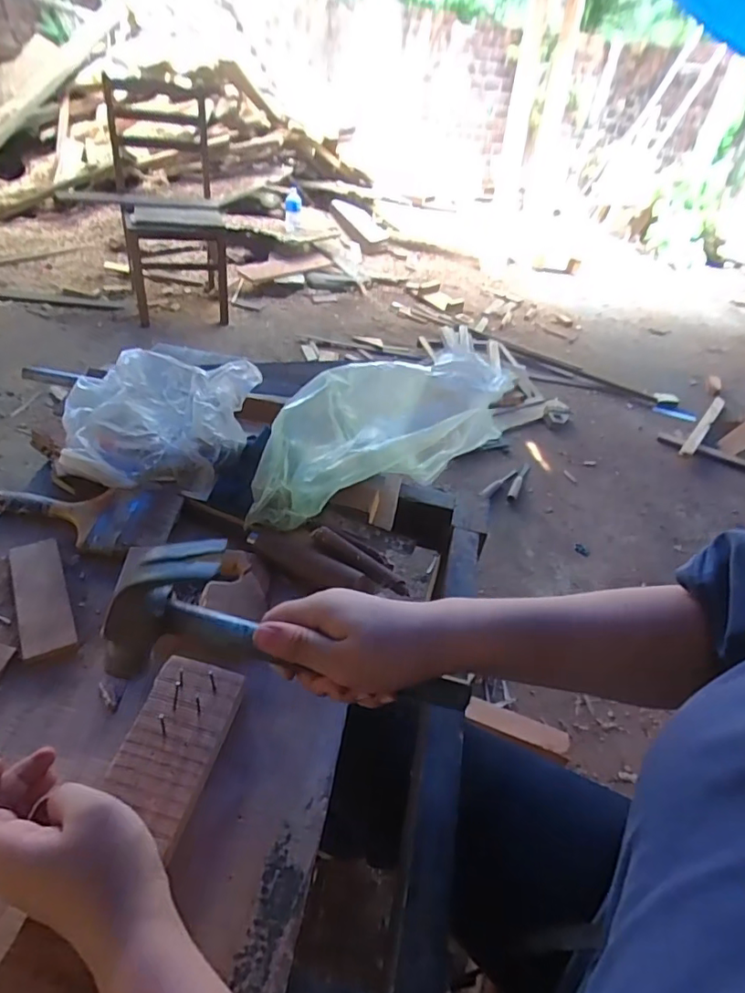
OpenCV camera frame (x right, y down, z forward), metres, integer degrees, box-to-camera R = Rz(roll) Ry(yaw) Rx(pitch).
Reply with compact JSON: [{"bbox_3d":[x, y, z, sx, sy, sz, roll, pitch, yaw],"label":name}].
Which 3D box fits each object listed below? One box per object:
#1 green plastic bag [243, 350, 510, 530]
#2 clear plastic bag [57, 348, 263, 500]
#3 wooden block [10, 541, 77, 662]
[{"bbox_3d":[0.021,-0.076,0.613,0.324,0.123,0.095,-21,47,-30],"label":"green plastic bag"},{"bbox_3d":[-0.260,-0.094,0.634,0.230,0.092,0.167,9,40,1],"label":"clear plastic bag"},{"bbox_3d":[-0.309,0.092,0.506,0.042,0.009,0.137,-16,45,-26],"label":"wooden block"}]

